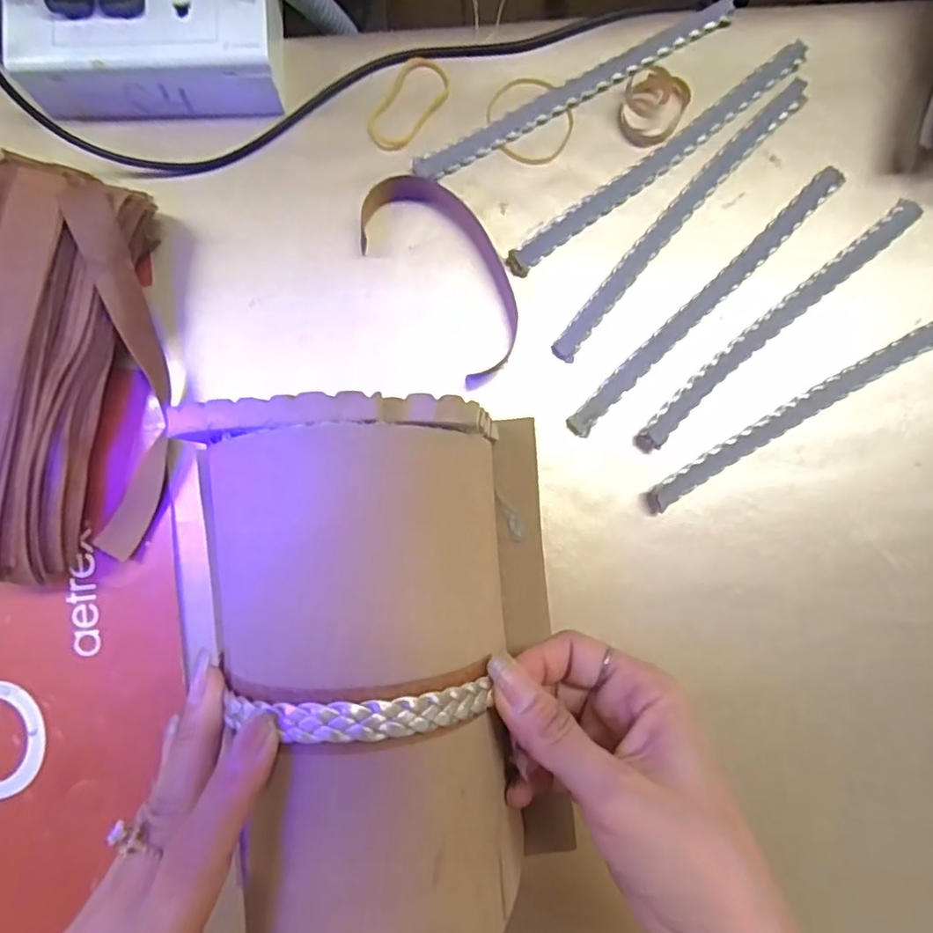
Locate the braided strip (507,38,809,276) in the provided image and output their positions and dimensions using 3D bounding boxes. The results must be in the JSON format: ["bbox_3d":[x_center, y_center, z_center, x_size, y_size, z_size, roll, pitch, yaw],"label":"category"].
[{"bbox_3d":[0.099,-0.162,0.316,0.191,0.006,0.014,-38,88,-3],"label":"braided strip"}]

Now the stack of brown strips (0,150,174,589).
[{"bbox_3d":[-0.193,-0.039,0.280,0.102,0.048,0.188,8,87,-1],"label":"stack of brown strips"}]

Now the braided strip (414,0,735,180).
[{"bbox_3d":[0.057,-0.198,0.318,0.186,0.005,0.015,-30,88,-3],"label":"braided strip"}]

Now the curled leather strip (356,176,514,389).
[{"bbox_3d":[-0.010,-0.099,0.309,0.053,0.013,0.109,-38,88,-3],"label":"curled leather strip"}]

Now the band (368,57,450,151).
[{"bbox_3d":[-0.030,-0.189,0.319,0.028,0.004,0.051,30,87,1],"label":"band"}]

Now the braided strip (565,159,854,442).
[{"bbox_3d":[0.124,-0.085,0.312,0.191,0.005,0.014,-44,88,-3],"label":"braided strip"}]

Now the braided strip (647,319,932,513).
[{"bbox_3d":[0.174,-0.031,0.306,0.189,0.007,0.014,-30,88,-3],"label":"braided strip"}]

